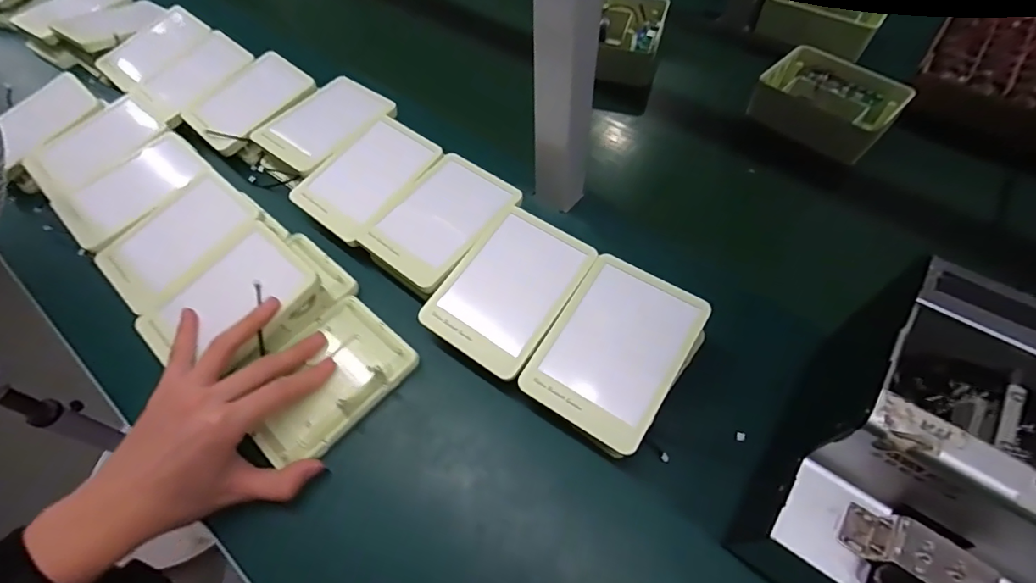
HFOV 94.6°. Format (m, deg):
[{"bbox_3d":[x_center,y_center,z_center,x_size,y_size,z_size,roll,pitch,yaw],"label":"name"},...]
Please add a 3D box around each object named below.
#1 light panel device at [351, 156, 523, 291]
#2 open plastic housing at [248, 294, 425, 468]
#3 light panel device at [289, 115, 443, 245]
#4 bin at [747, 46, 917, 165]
[{"bbox_3d":[-0.074,-0.071,0.448,0.101,0.022,0.131,35,64,22],"label":"light panel device"},{"bbox_3d":[-0.162,0.070,0.397,0.098,0.020,0.133,35,64,22],"label":"open plastic housing"},{"bbox_3d":[-0.153,-0.119,0.489,0.101,0.014,0.138,35,75,21],"label":"light panel device"},{"bbox_3d":[0.364,-0.224,0.563,0.109,0.048,0.142,-37,63,-20],"label":"bin"}]

